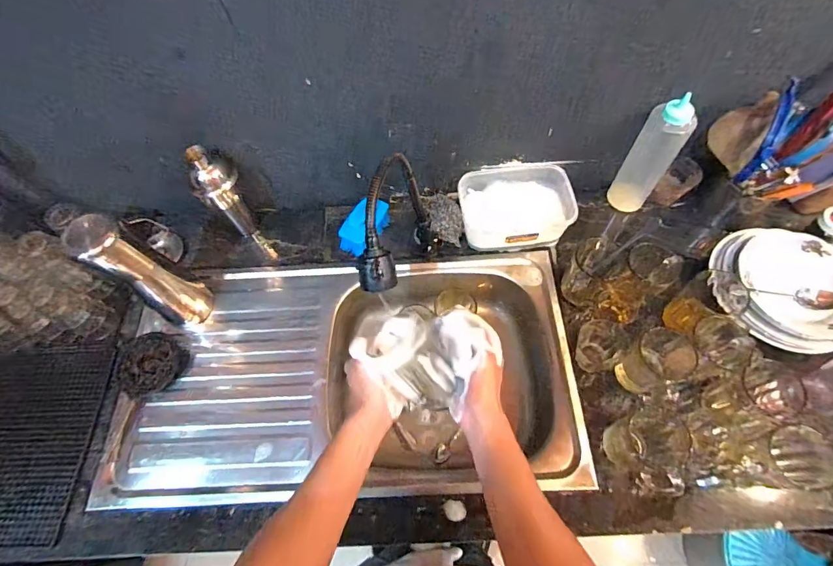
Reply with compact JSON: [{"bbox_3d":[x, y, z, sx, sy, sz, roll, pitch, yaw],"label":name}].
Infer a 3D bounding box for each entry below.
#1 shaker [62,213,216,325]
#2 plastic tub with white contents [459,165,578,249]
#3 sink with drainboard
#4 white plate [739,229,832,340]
[{"bbox_3d":[-0.417,-0.008,0.656,0.068,0.264,0.078,35,70,19],"label":"shaker"},{"bbox_3d":[0.181,-0.139,0.766,0.196,0.069,0.142,-5,63,1],"label":"plastic tub with white contents"},{"bbox_3d":[-0.108,0.158,0.738,0.730,0.134,0.398,-3,63,2],"label":"sink with drainboard"},{"bbox_3d":[0.614,-0.005,0.654,0.180,0.034,0.153,35,80,18],"label":"white plate"}]

